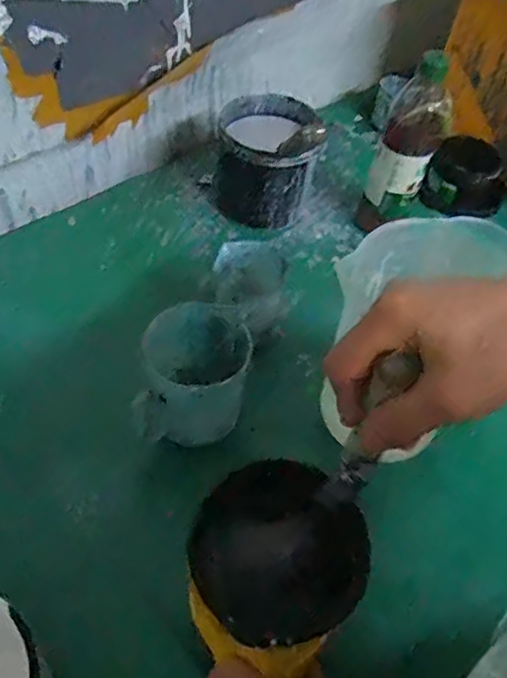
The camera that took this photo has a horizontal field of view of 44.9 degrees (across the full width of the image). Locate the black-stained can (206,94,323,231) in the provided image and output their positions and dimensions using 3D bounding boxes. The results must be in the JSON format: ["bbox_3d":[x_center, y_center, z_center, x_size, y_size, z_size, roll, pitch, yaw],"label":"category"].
[{"bbox_3d":[0.004,-0.216,0.764,0.118,0.117,0.117,6,52,-1],"label":"black-stained can"}]

